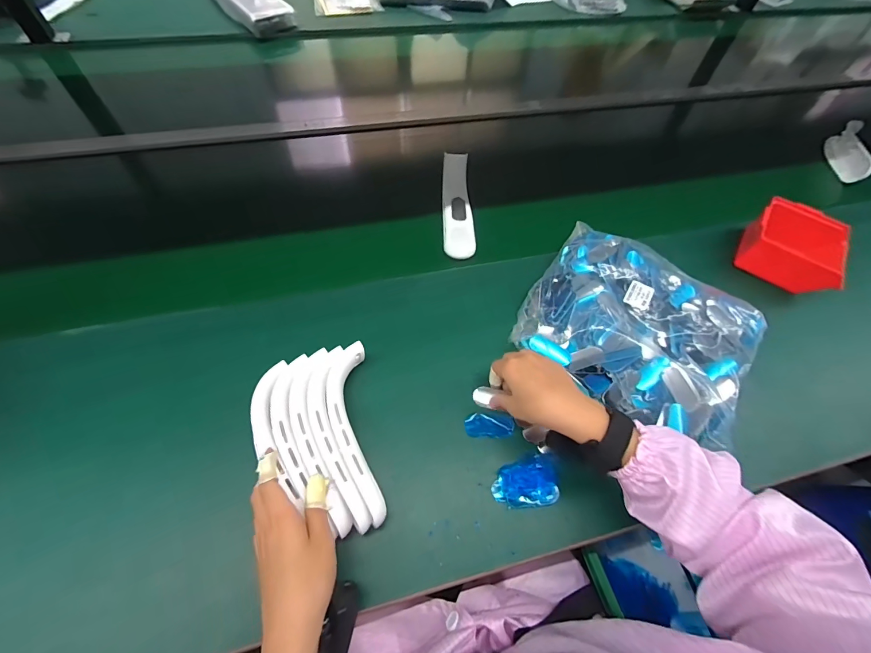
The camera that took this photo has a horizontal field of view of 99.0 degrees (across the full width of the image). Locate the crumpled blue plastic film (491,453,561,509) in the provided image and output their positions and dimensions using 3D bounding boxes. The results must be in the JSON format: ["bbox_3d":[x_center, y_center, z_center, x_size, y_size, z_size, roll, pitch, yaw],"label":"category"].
[{"bbox_3d":[0.103,0.176,0.416,0.078,0.010,0.050,-12,60,-11],"label":"crumpled blue plastic film"}]

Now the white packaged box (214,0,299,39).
[{"bbox_3d":[-0.492,-0.852,0.974,0.129,0.047,0.287,-35,67,-22],"label":"white packaged box"}]

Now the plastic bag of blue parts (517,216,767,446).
[{"bbox_3d":[0.278,-0.004,0.505,0.288,0.049,0.264,33,62,15],"label":"plastic bag of blue parts"}]

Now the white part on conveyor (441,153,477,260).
[{"bbox_3d":[0.039,-0.202,0.624,0.052,0.057,0.190,0,59,-4],"label":"white part on conveyor"}]

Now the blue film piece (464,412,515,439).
[{"bbox_3d":[0.066,0.121,0.452,0.058,0.005,0.029,5,59,-1],"label":"blue film piece"}]

